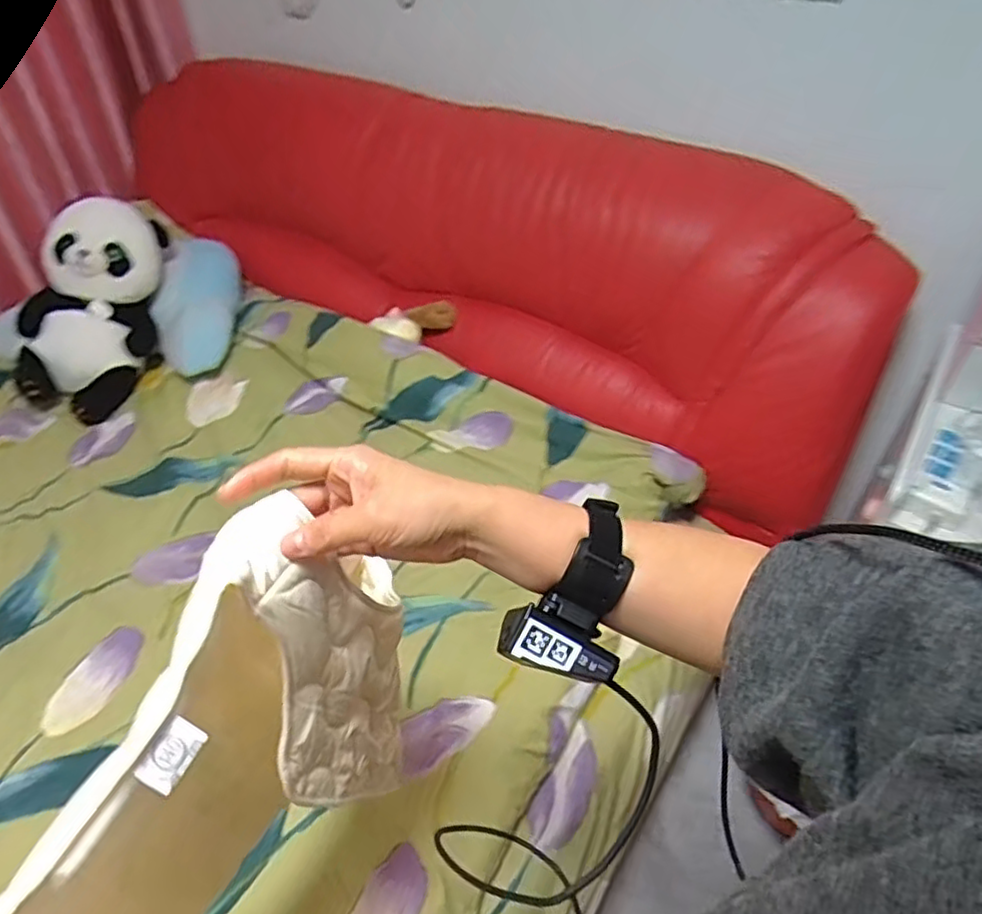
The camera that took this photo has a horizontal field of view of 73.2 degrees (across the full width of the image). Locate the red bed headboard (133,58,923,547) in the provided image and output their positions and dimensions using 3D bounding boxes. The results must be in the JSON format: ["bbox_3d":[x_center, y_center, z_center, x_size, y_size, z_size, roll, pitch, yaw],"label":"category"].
[{"bbox_3d":[-0.113,-0.457,1.478,1.826,0.569,0.277,24,48,24],"label":"red bed headboard"}]

